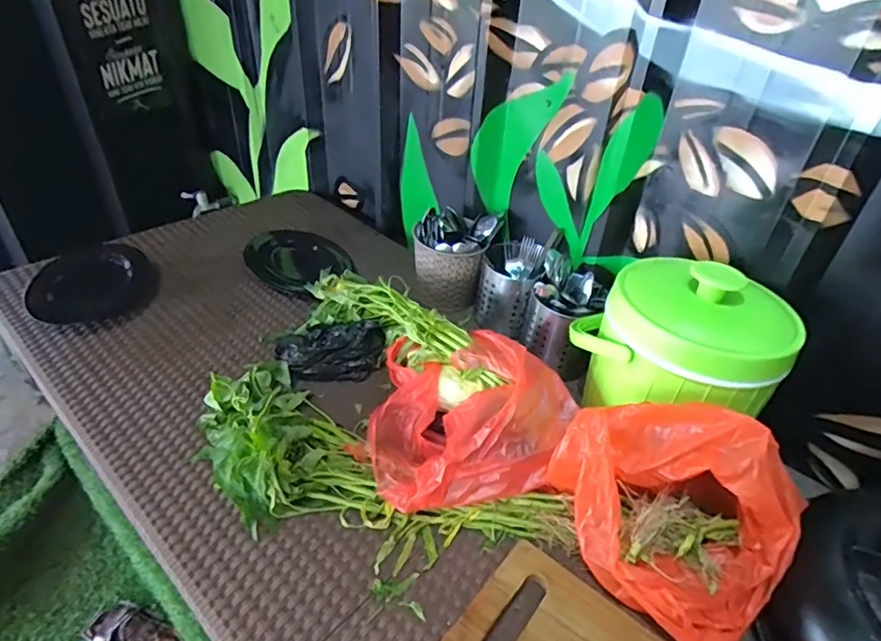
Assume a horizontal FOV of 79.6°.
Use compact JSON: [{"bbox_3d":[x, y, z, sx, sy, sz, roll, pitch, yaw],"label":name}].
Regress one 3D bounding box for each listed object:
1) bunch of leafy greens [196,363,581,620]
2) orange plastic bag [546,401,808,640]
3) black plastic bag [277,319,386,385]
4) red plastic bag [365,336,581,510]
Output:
[{"bbox_3d":[-0.095,0.188,0.640,0.483,0.071,0.191,21,41,19],"label":"bunch of leafy greens"},{"bbox_3d":[0.255,0.194,0.571,0.197,0.167,0.223,-23,46,-31],"label":"orange plastic bag"},{"bbox_3d":[-0.172,0.043,0.837,0.164,0.047,0.111,-5,39,-12],"label":"black plastic bag"},{"bbox_3d":[0.027,0.111,0.707,0.255,0.123,0.267,-4,39,-11],"label":"red plastic bag"}]

